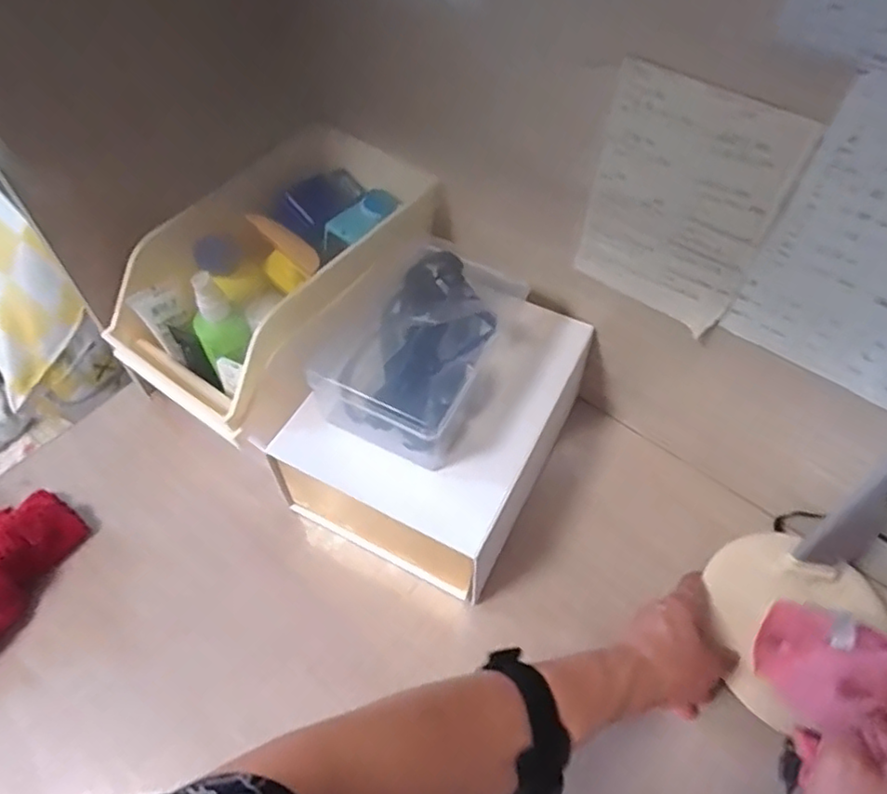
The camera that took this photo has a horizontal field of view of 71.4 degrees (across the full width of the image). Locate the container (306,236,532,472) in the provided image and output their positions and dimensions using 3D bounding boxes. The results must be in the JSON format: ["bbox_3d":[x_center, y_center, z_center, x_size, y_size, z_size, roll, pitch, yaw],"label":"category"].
[{"bbox_3d":[-0.019,-0.047,0.505,0.120,0.066,0.187,23,58,15],"label":"container"}]

